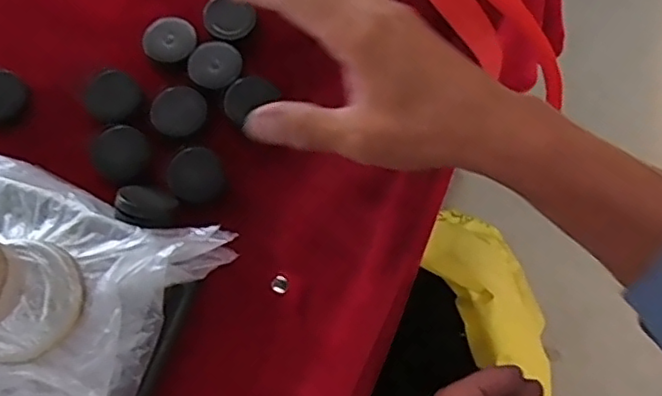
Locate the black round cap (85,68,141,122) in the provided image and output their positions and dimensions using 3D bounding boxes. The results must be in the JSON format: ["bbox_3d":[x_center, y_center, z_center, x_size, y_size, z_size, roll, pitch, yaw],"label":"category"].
[{"bbox_3d":[-0.129,-0.061,0.364,0.029,0.007,0.033,-31,75,-11],"label":"black round cap"}]

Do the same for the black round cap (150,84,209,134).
[{"bbox_3d":[-0.090,-0.052,0.364,0.032,0.005,0.029,-10,72,-4],"label":"black round cap"}]

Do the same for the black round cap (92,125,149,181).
[{"bbox_3d":[-0.120,-0.024,0.359,0.031,0.014,0.030,0,71,-1],"label":"black round cap"}]

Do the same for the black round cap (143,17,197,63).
[{"bbox_3d":[-0.097,-0.096,0.374,0.031,0.005,0.027,-9,72,-4],"label":"black round cap"}]

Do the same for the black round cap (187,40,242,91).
[{"bbox_3d":[-0.070,-0.080,0.373,0.030,0.004,0.031,0,71,-1],"label":"black round cap"}]

